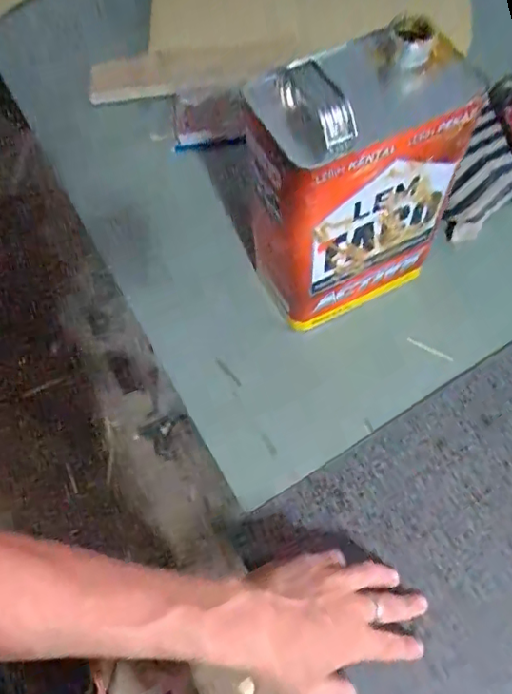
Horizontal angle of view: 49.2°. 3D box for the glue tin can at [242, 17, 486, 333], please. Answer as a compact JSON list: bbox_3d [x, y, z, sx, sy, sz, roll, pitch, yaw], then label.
[{"bbox_3d":[0.079,-0.132,0.503,0.152,0.236,0.093,-27,62,-8],"label":"glue tin can"}]

